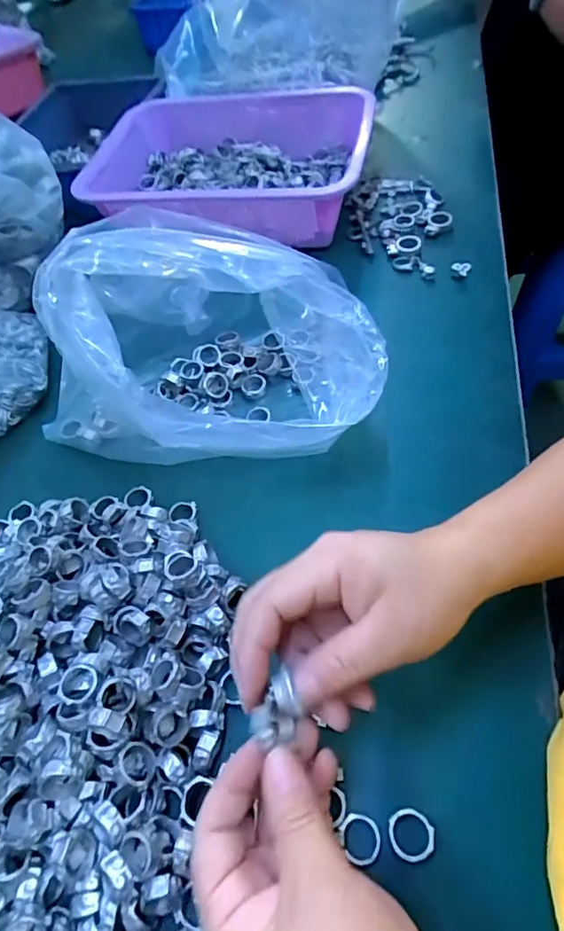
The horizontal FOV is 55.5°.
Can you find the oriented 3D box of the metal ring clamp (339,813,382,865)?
[{"bbox_3d":[0.040,0.190,0.273,0.021,0.004,0.021,7,56,10],"label":"metal ring clamp"}]

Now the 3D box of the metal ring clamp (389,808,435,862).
[{"bbox_3d":[0.066,0.187,0.272,0.023,0.004,0.022,-3,55,4],"label":"metal ring clamp"}]

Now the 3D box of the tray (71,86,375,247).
[{"bbox_3d":[-0.060,-0.326,0.586,0.298,0.070,0.210,7,57,12],"label":"tray"}]

